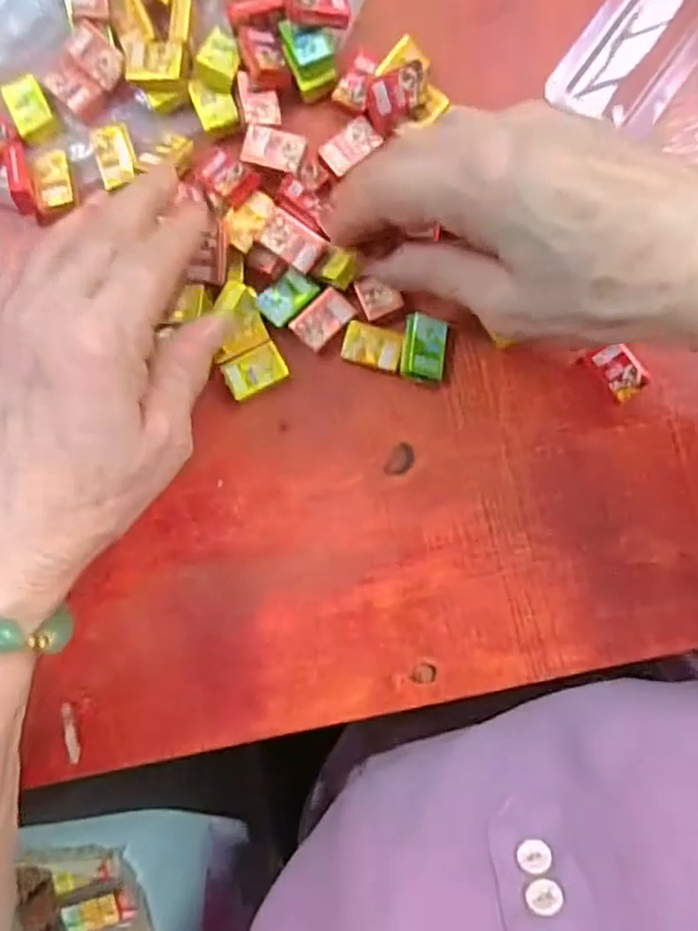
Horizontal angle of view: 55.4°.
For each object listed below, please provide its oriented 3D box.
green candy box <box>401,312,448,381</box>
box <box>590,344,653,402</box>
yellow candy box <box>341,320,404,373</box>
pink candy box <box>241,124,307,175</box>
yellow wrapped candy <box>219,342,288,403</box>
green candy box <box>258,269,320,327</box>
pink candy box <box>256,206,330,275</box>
[{"bbox_3d":[0.031,-0.049,0.276,0.018,0.011,0.026,7,88,4],"label":"green candy box"},{"bbox_3d":[0.112,-0.039,0.273,0.017,0.008,0.023,-28,86,2],"label":"box"},{"bbox_3d":[0.010,-0.050,0.278,0.025,0.004,0.017,15,88,4],"label":"yellow candy box"},{"bbox_3d":[-0.032,-0.133,0.282,0.025,0.010,0.016,16,88,4],"label":"pink candy box"},{"bbox_3d":[-0.040,-0.040,0.282,0.025,0.007,0.017,-27,86,2],"label":"yellow wrapped candy"},{"bbox_3d":[-0.027,-0.072,0.280,0.016,0.004,0.025,44,90,5],"label":"green candy box"},{"bbox_3d":[-0.023,-0.092,0.272,0.025,0.007,0.017,34,90,5],"label":"pink candy box"}]

